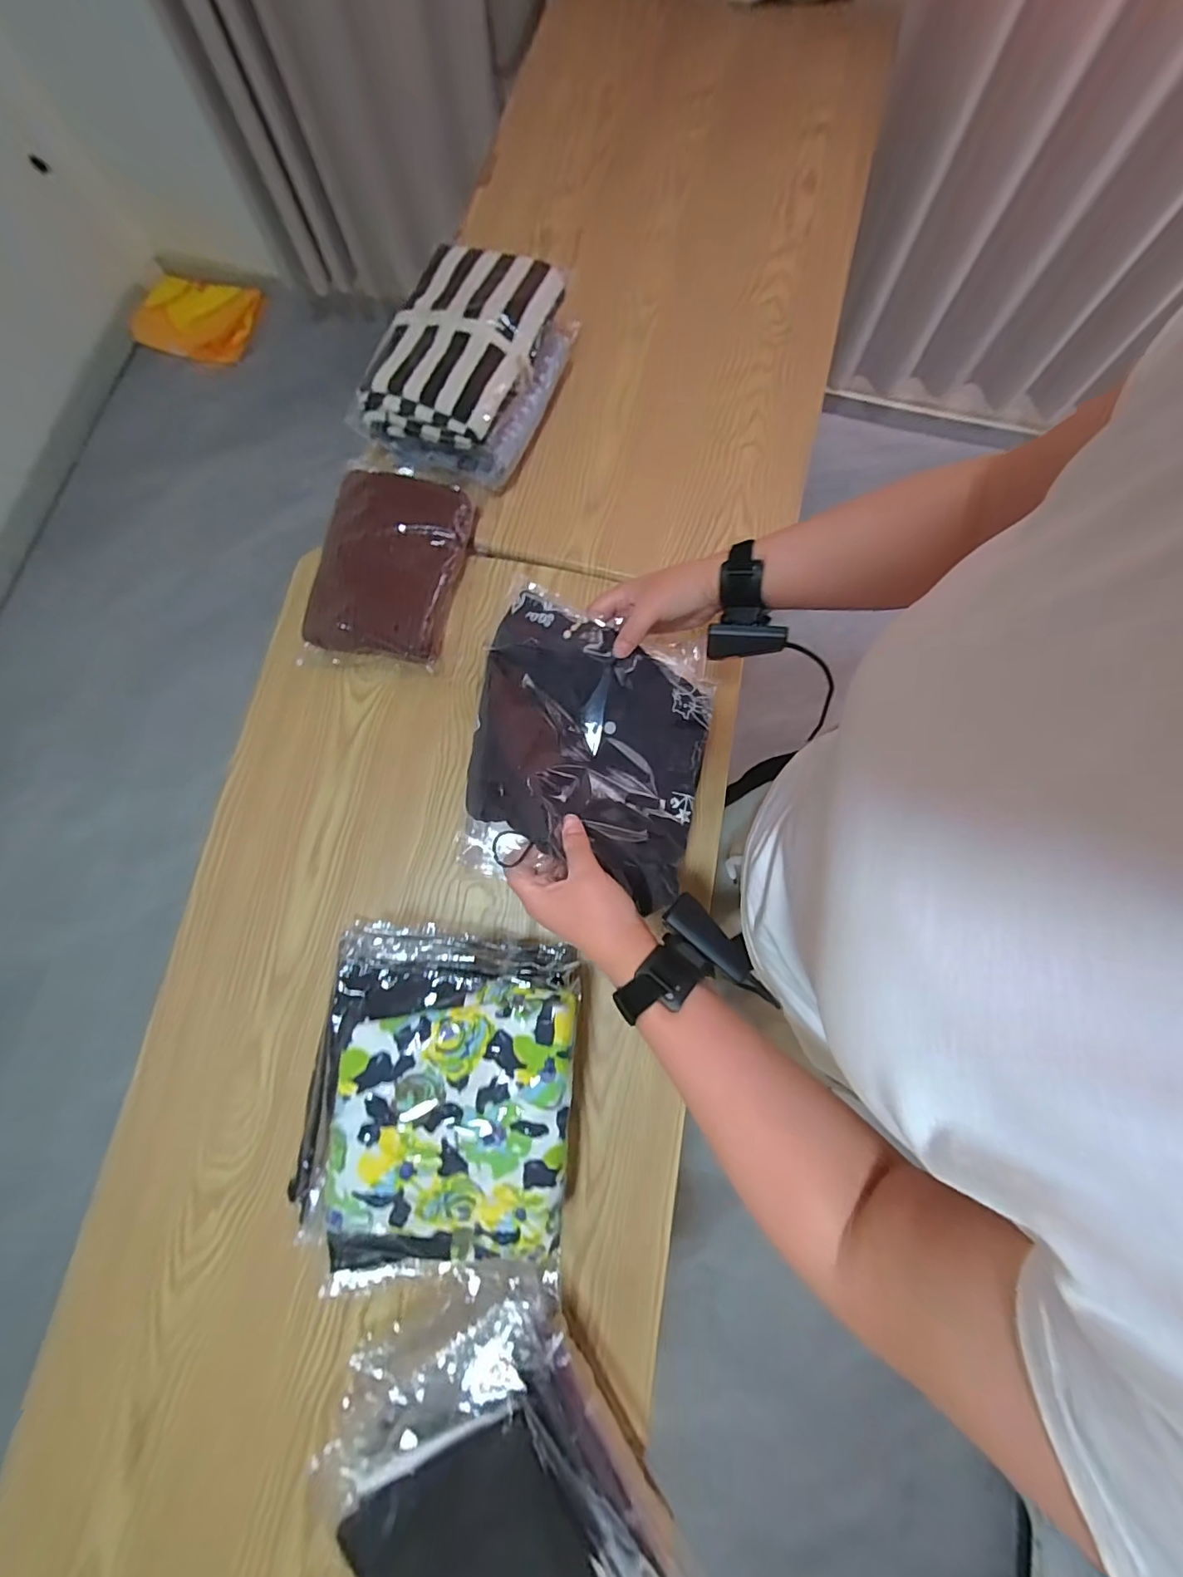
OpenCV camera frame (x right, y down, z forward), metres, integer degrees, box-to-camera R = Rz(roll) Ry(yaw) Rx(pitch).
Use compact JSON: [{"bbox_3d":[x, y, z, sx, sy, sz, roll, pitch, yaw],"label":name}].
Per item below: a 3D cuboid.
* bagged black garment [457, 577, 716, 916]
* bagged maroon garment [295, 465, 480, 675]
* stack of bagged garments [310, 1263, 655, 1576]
[{"bbox_3d":[0.015,-0.041,0.468,0.229,0.047,0.270,20,61,-31],"label":"bagged black garment"},{"bbox_3d":[-0.254,-0.279,0.662,0.178,0.068,0.252,7,78,0],"label":"bagged maroon garment"},{"bbox_3d":[-0.071,0.593,0.429,0.210,0.106,0.322,-31,72,-18],"label":"stack of bagged garments"}]

